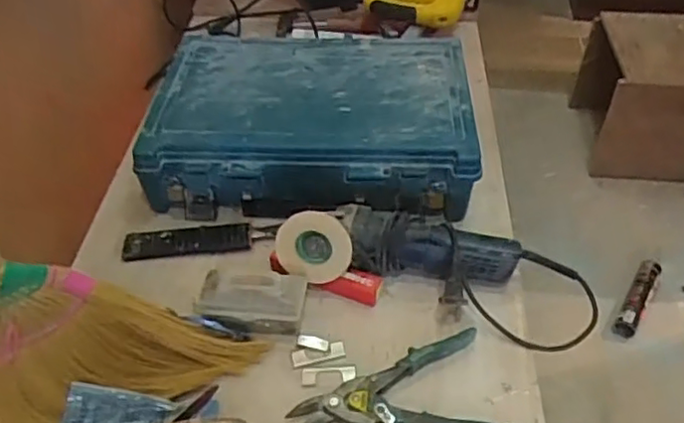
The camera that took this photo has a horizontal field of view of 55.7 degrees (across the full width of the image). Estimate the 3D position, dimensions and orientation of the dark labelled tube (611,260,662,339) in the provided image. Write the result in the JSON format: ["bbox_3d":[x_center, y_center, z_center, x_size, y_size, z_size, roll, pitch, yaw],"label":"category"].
[{"bbox_3d":[0.678,0.195,1.481,0.049,0.037,0.232,25,49,24],"label":"dark labelled tube"}]

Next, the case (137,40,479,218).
[{"bbox_3d":[-0.046,-0.137,1.012,0.459,0.133,0.325,0,44,1],"label":"case"}]

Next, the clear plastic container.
[{"bbox_3d":[-0.108,0.114,0.799,0.124,0.049,0.079,3,44,4],"label":"clear plastic container"}]

